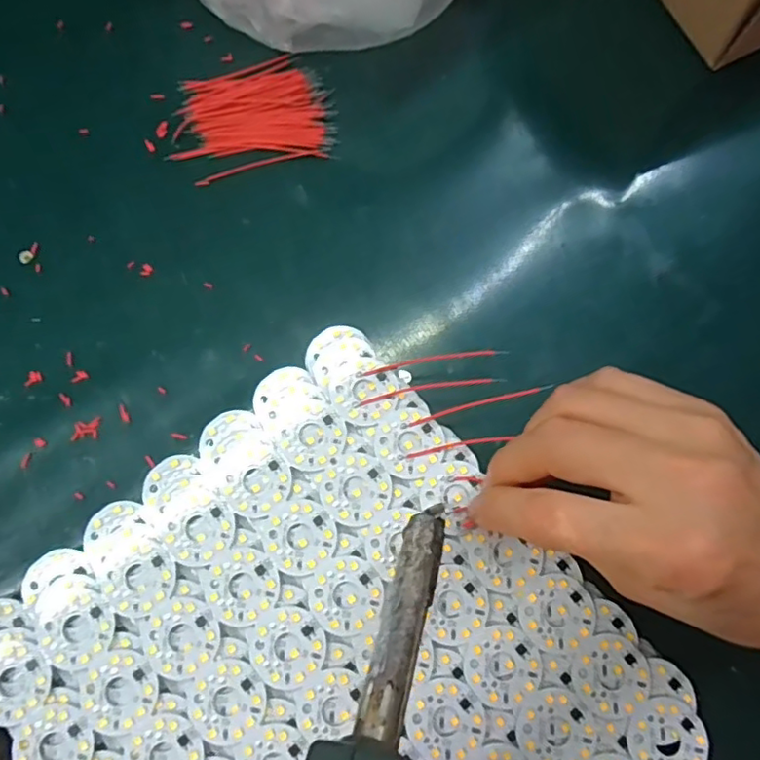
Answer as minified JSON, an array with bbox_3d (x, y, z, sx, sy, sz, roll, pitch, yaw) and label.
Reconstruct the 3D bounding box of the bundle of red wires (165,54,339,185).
[{"bbox_3d":[-0.066,-0.139,0.313,0.080,0.006,0.063,-13,77,-2],"label":"bundle of red wires"}]

